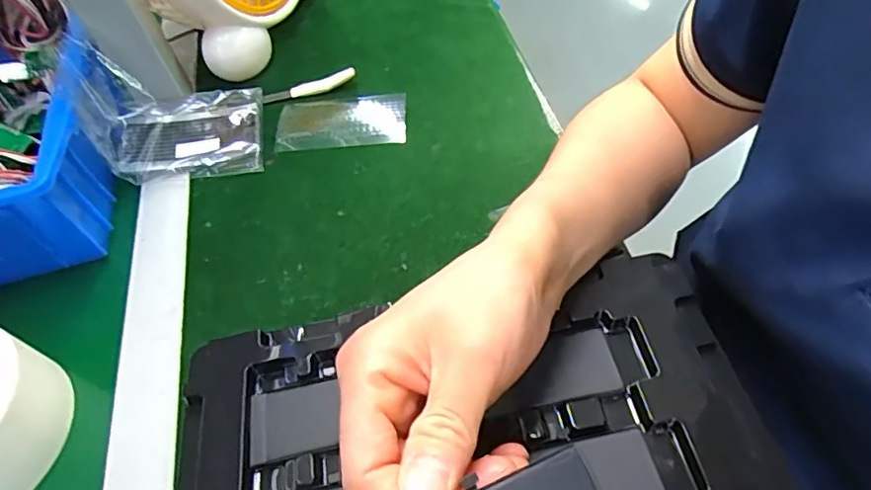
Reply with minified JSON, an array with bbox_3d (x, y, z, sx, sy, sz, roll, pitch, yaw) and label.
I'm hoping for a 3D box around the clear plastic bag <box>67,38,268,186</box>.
[{"bbox_3d":[-0.205,-0.109,0.442,0.117,0.077,0.093,-12,53,-4],"label":"clear plastic bag"}]

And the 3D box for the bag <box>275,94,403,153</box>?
[{"bbox_3d":[-0.081,-0.105,0.478,0.112,0.010,0.062,-8,54,9],"label":"bag"}]

